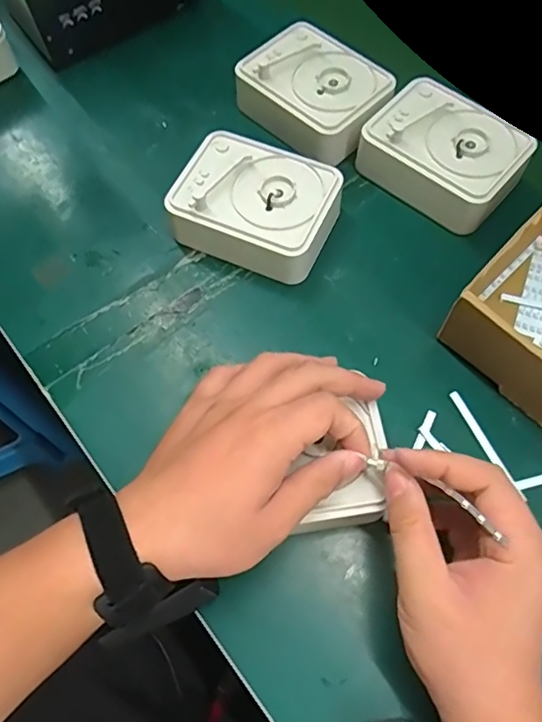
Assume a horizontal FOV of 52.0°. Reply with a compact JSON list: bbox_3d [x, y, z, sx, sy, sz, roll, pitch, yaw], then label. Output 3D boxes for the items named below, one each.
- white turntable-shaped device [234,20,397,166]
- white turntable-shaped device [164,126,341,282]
[{"bbox_3d":[0.040,-0.247,0.519,0.110,0.050,0.130,-37,69,-14],"label":"white turntable-shaped device"},{"bbox_3d":[-0.014,-0.126,0.467,0.126,0.050,0.101,22,68,11],"label":"white turntable-shaped device"}]

